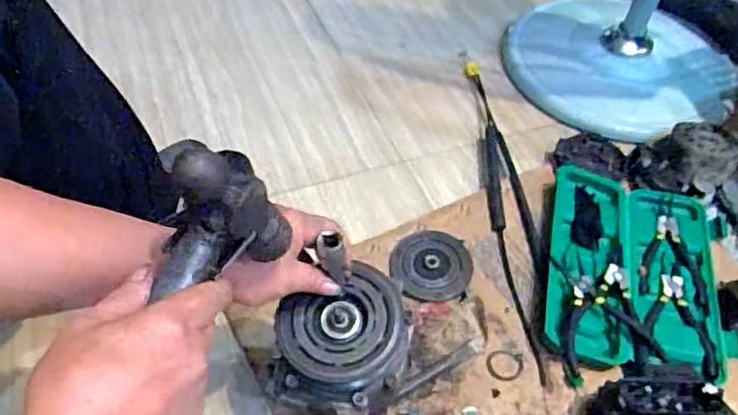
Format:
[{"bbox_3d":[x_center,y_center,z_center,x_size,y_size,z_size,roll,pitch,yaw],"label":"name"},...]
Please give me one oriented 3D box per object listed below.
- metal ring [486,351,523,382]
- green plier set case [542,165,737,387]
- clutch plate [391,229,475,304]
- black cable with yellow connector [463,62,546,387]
[{"bbox_3d":[0.162,0.189,0.754,0.044,0.005,0.041,-1,47,1],"label":"metal ring"},{"bbox_3d":[0.347,0.071,0.810,0.228,0.038,0.323,14,50,9],"label":"green plier set case"},{"bbox_3d":[0.081,0.076,0.824,0.102,0.019,0.103,1,49,-2],"label":"clutch plate"},{"bbox_3d":[0.206,-0.033,0.957,0.062,0.017,0.636,2,49,-1],"label":"black cable with yellow connector"}]

